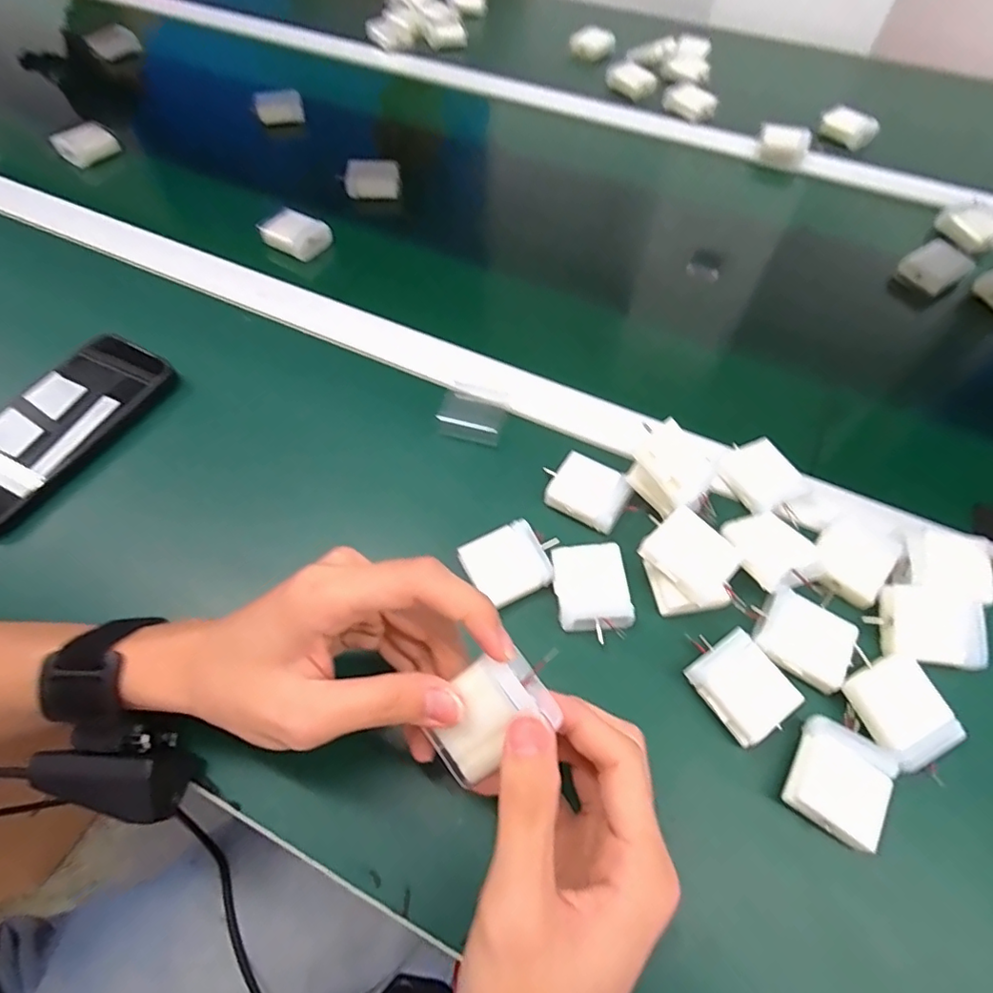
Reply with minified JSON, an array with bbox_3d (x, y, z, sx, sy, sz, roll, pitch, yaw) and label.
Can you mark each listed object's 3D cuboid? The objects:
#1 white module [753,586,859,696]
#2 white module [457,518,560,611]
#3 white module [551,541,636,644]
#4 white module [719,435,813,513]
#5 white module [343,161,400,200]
[{"bbox_3d":[0.178,0.080,0.317,0.049,0.013,0.043,35,65,19],"label":"white module"},{"bbox_3d":[0.010,0.041,0.344,0.055,0.019,0.041,-26,63,-16],"label":"white module"},{"bbox_3d":[0.057,0.056,0.332,0.043,0.012,0.056,-7,59,-5],"label":"white module"},{"bbox_3d":[0.179,-0.015,0.372,0.044,0.006,0.047,-28,63,-16],"label":"white module"},{"bbox_3d":[-0.126,-0.322,0.560,0.053,0.027,0.032,0,59,-1],"label":"white module"}]

